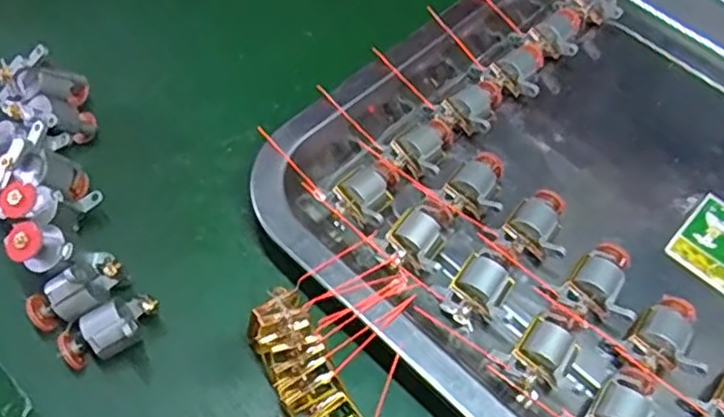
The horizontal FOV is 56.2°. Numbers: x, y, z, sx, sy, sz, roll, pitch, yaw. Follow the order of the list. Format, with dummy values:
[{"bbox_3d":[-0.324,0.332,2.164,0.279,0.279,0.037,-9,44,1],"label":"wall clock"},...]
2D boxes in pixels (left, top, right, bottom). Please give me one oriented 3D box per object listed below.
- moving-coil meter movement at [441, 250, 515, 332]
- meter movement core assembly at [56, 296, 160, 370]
[{"bbox_3d":[0.043,0.030,0.249,0.018,0.014,0.030,32,61,16],"label":"moving-coil meter movement"},{"bbox_3d":[-0.084,0.042,0.230,0.034,0.017,0.016,-36,66,-23],"label":"meter movement core assembly"}]

